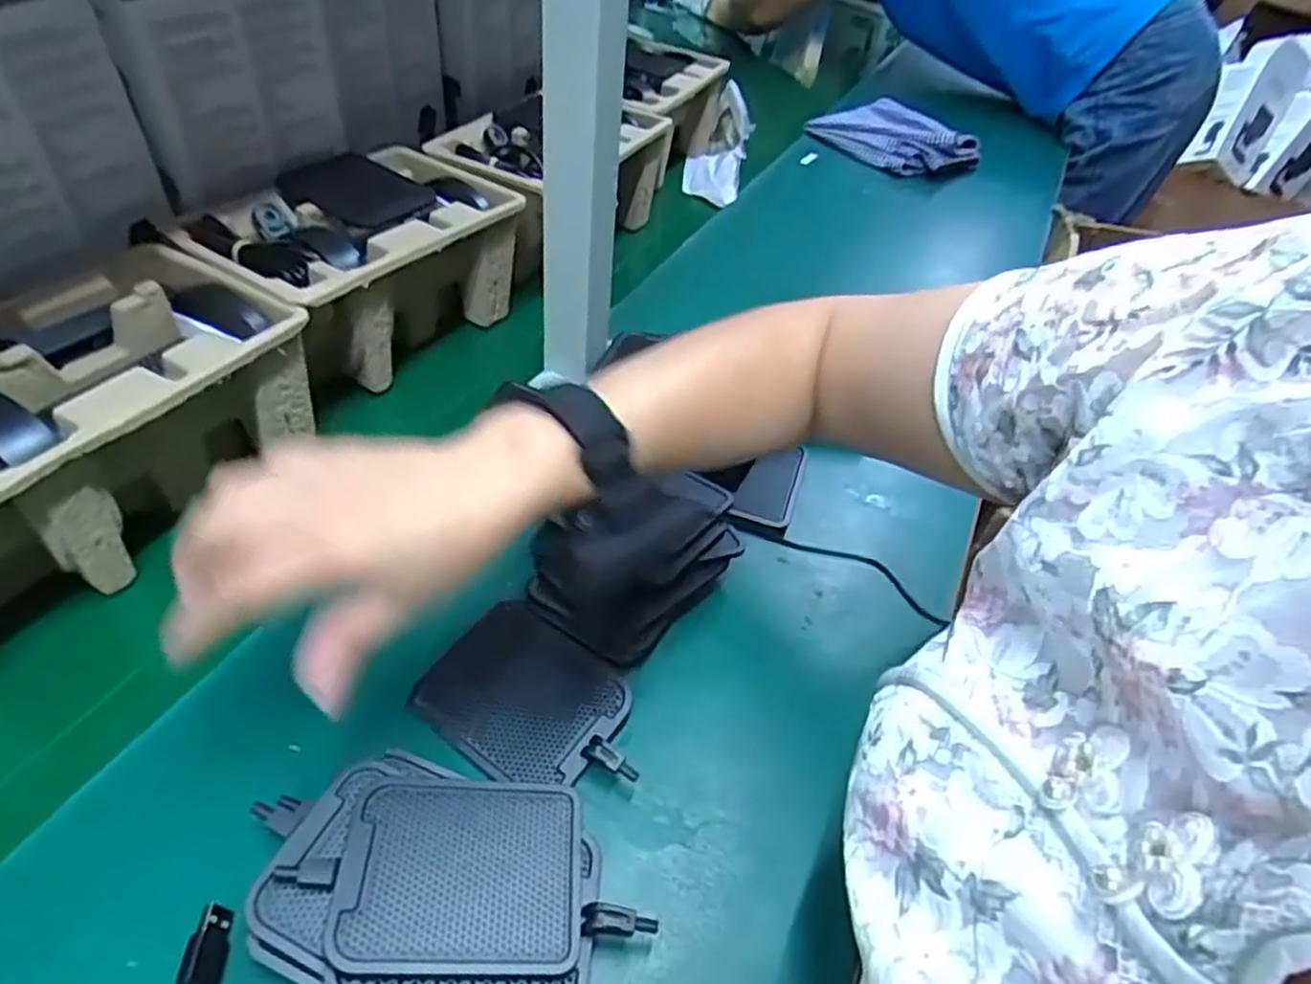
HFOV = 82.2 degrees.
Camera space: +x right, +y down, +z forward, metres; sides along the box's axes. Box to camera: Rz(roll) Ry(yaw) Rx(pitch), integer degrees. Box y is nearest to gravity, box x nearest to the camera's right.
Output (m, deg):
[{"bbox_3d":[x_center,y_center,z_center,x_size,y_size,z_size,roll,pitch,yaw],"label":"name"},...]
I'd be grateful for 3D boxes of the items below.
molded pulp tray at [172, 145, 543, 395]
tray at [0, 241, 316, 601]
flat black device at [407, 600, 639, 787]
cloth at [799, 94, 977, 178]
[{"bbox_3d":[-0.217,-0.175,0.592,0.134,0.120,0.227,28,52,17],"label":"molded pulp tray"},{"bbox_3d":[-0.328,-0.042,0.445,0.144,0.110,0.233,24,51,13],"label":"tray"},{"bbox_3d":[-0.063,0.109,0.392,0.113,0.015,0.077,31,53,18],"label":"flat black device"},{"bbox_3d":[0.327,-0.483,1.009,0.159,0.035,0.188,-28,58,-27],"label":"cloth"}]

